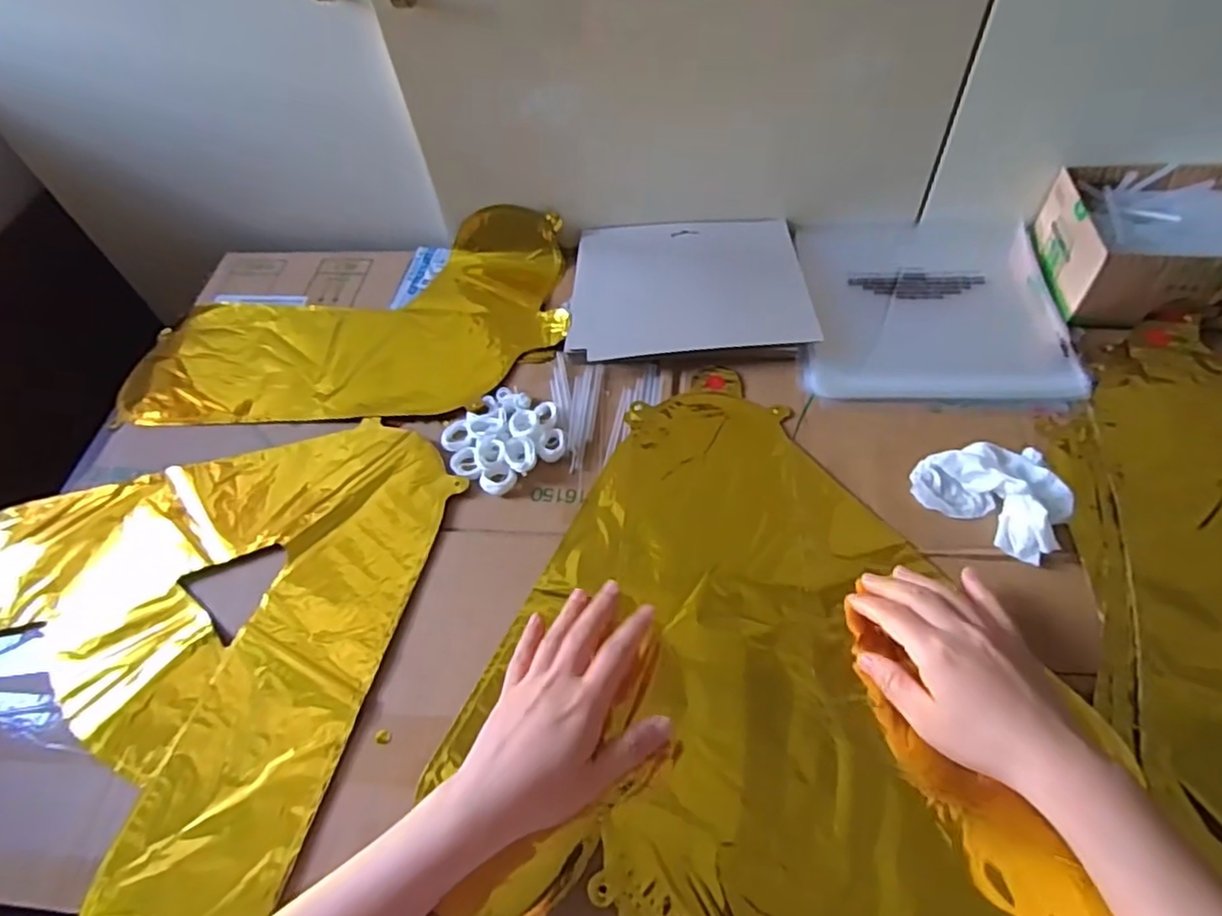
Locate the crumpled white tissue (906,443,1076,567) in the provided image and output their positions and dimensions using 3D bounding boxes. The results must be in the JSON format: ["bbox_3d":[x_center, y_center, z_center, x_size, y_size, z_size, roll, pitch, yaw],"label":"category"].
[{"bbox_3d":[0.265,0.016,0.463,0.093,0.025,0.076,34,64,25],"label":"crumpled white tissue"}]

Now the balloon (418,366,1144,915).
[{"bbox_3d":[0.112,0.137,0.424,0.349,0.016,0.383,21,62,17],"label":"balloon"}]

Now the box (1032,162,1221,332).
[{"bbox_3d":[0.466,-0.173,0.547,0.187,0.060,0.131,3,55,7],"label":"box"}]

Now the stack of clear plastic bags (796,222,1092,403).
[{"bbox_3d":[0.271,-0.135,0.585,0.205,0.018,0.216,3,55,7],"label":"stack of clear plastic bags"}]

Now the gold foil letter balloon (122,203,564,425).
[{"bbox_3d":[-0.239,-0.123,0.617,0.391,0.043,0.216,-5,55,1],"label":"gold foil letter balloon"}]

